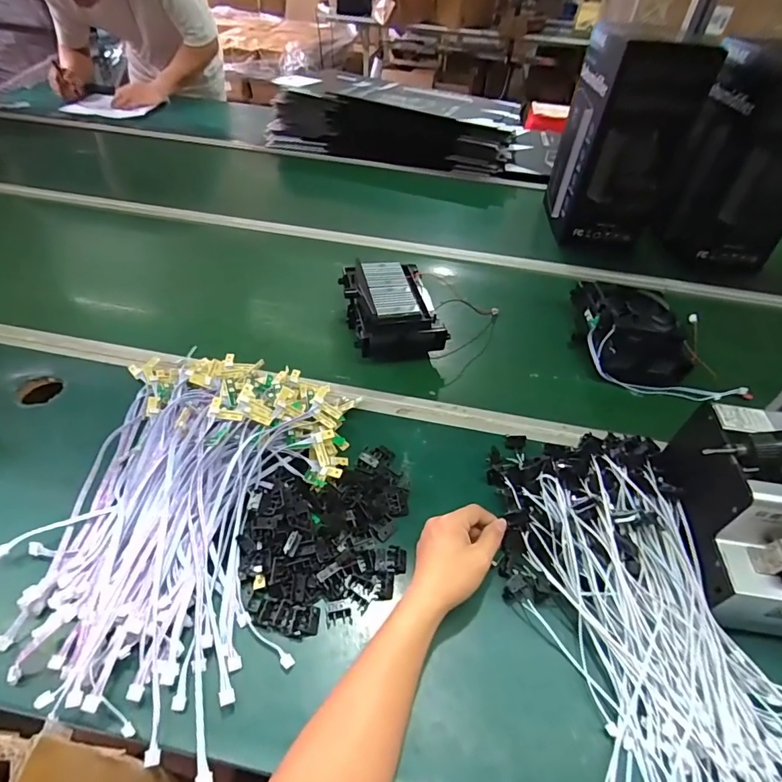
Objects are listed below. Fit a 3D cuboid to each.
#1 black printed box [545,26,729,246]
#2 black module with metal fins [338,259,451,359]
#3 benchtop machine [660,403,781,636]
[{"bbox_3d":[0.476,-0.522,0.952,0.181,0.355,0.231,6,45,1],"label":"black printed box"},{"bbox_3d":[-0.003,-0.140,0.753,0.134,0.086,0.184,-8,47,-13],"label":"black module with metal fins"},{"bbox_3d":[0.407,0.107,0.441,0.209,0.178,0.184,10,45,5],"label":"benchtop machine"}]

